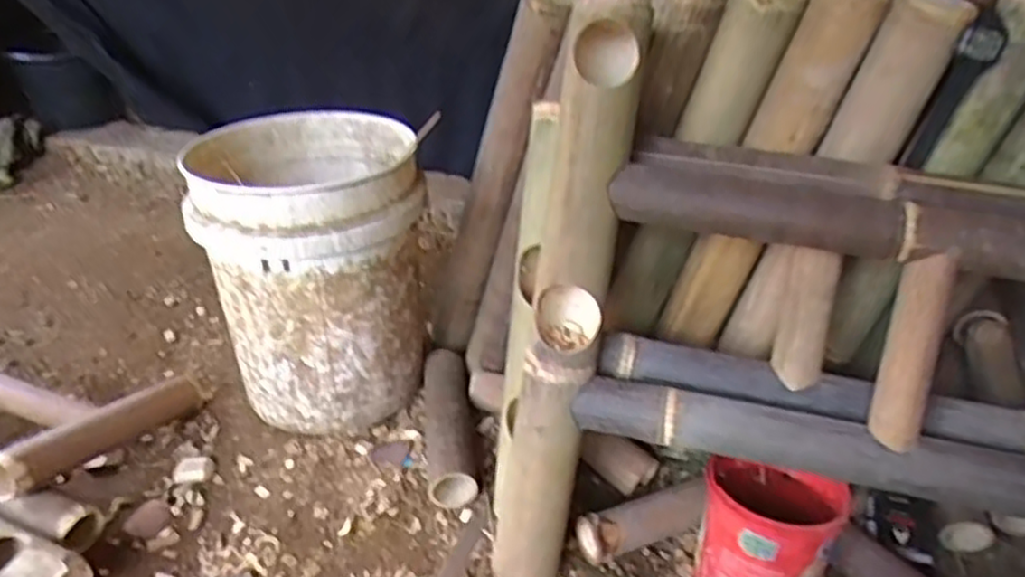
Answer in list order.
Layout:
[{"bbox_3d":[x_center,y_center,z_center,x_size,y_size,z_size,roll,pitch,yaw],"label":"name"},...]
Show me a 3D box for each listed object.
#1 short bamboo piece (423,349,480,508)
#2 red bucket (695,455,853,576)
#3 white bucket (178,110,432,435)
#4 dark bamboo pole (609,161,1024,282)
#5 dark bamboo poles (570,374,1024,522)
[{"bbox_3d":[-0.087,0.187,1.010,0.064,0.065,0.252,-2,31,-9],"label":"short bamboo piece"},{"bbox_3d":[0.279,0.268,0.797,0.145,0.146,0.131,10,31,11],"label":"red bucket"},{"bbox_3d":[-0.282,-0.015,1.035,0.291,0.379,0.301,-8,32,-19],"label":"white bucket"},{"bbox_3d":[0.400,-0.052,0.709,0.597,0.058,0.080,10,31,11],"label":"dark bamboo pole"},{"bbox_3d":[0.354,0.167,0.720,0.577,0.049,0.040,10,31,11],"label":"dark bamboo poles"}]

